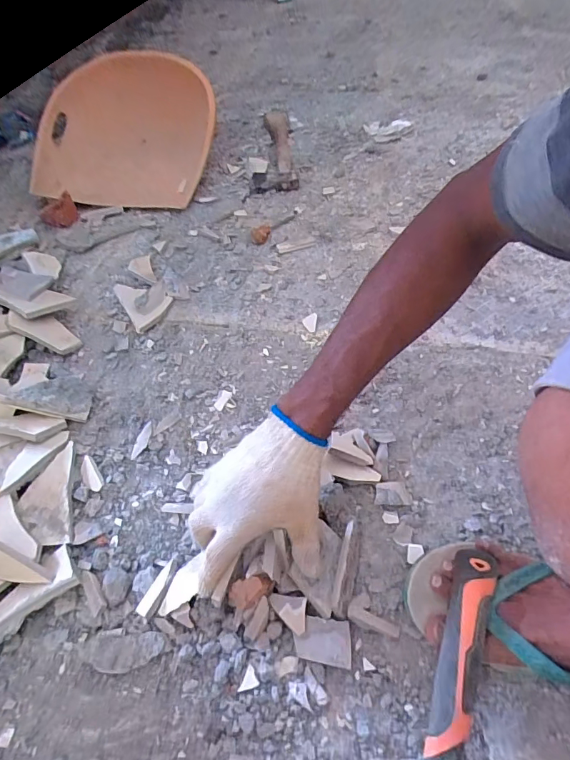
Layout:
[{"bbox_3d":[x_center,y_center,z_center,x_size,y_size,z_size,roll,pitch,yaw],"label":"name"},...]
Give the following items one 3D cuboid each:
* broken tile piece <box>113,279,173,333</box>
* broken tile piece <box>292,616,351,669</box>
[{"bbox_3d":[-0.234,-0.138,0.726,0.074,0.024,0.118,-27,55,-17],"label":"broken tile piece"},{"bbox_3d":[0.038,0.261,0.436,0.055,0.009,0.039,3,52,6],"label":"broken tile piece"}]

